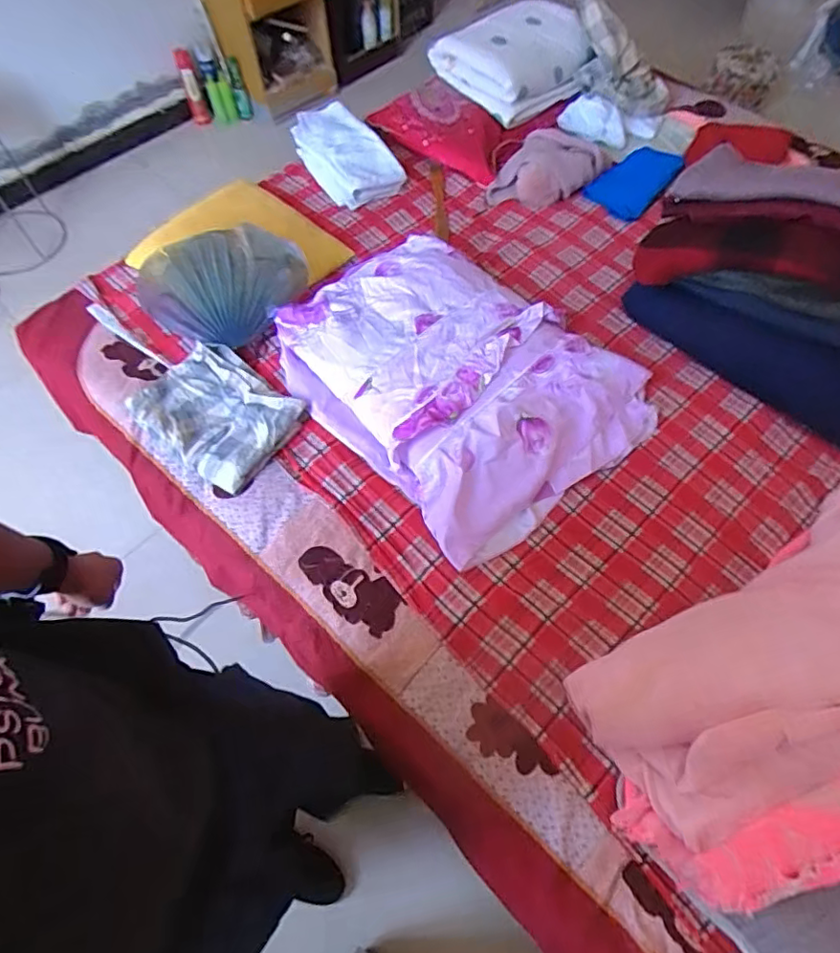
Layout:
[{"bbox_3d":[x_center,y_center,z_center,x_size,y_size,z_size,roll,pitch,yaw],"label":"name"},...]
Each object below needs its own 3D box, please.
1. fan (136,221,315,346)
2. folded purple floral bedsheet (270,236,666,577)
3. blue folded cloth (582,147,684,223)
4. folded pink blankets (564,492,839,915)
[{"bbox_3d":[-0.444,-0.426,1.308,0.378,0.082,0.257,-17,95,-2],"label":"fan"},{"bbox_3d":[0.069,-0.232,1.198,0.556,0.089,0.716,-38,69,-17],"label":"folded purple floral bedsheet"},{"bbox_3d":[0.594,-0.810,1.580,0.287,0.024,0.174,-41,70,-18],"label":"blue folded cloth"},{"bbox_3d":[0.660,0.310,0.877,0.783,0.153,0.470,-23,66,-11],"label":"folded pink blankets"}]

